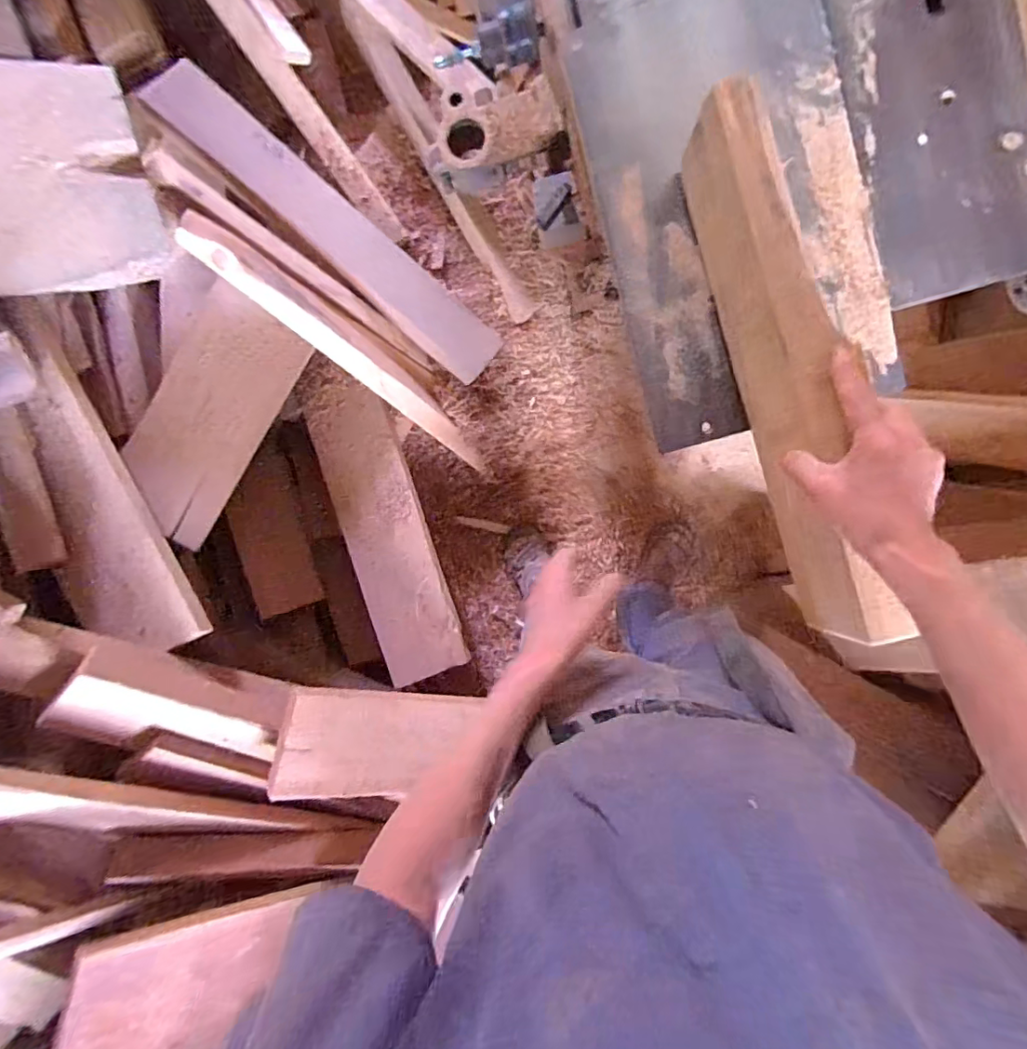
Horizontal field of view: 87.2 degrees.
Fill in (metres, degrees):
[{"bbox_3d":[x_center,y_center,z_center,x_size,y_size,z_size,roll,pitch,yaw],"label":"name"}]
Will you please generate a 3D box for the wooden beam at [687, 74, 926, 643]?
[{"bbox_3d":[0.248,-0.137,0.491,0.051,0.123,0.487,-14,90,7],"label":"wooden beam"}]

